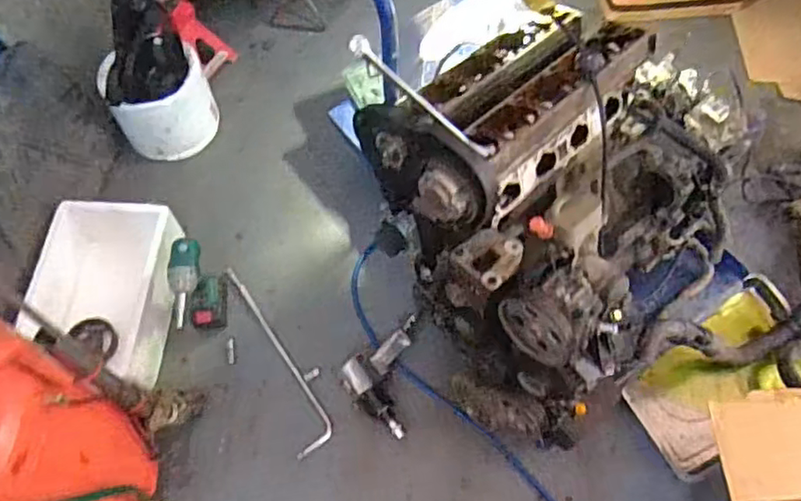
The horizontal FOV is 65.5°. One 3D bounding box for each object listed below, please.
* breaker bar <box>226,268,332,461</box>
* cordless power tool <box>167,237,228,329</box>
[{"bbox_3d":[-0.303,0.242,1.505,0.090,0.030,0.513,-24,68,-14],"label":"breaker bar"},{"bbox_3d":[-0.457,0.106,1.417,0.090,0.246,0.206,-16,63,-9],"label":"cordless power tool"}]

